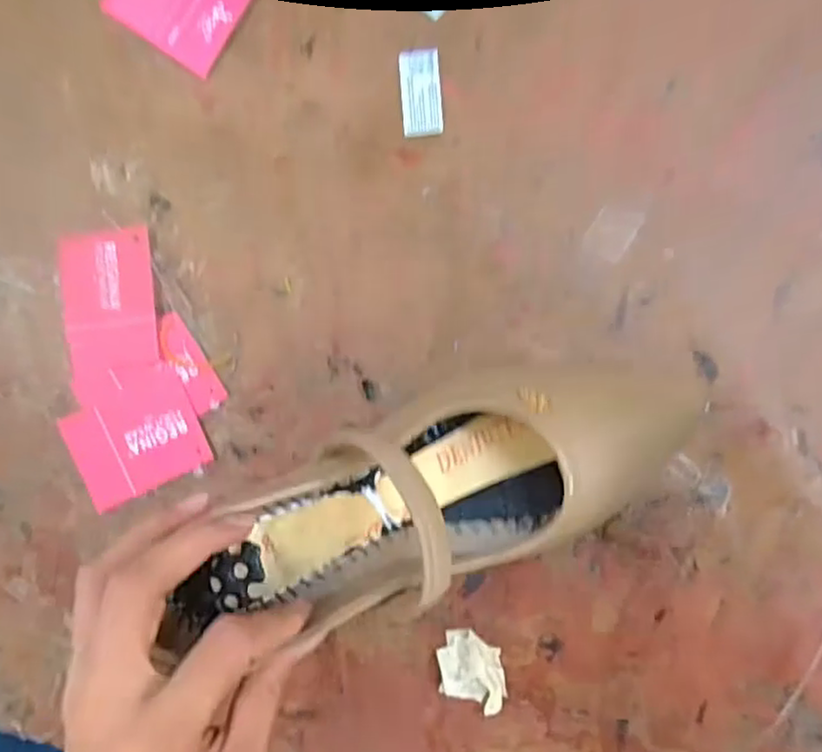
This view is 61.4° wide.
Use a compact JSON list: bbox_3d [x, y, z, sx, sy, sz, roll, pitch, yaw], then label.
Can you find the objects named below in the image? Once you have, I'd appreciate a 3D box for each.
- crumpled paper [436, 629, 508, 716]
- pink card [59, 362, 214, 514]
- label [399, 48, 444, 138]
[{"bbox_3d":[0.031,0.152,0.355,0.032,0.008,0.040,-7,90,7],"label":"crumpled paper"},{"bbox_3d":[-0.151,0.031,0.376,0.073,0.004,0.064,-26,88,7],"label":"pink card"},{"bbox_3d":[0.005,-0.146,0.355,0.021,0.004,0.044,-4,91,7],"label":"label"}]

